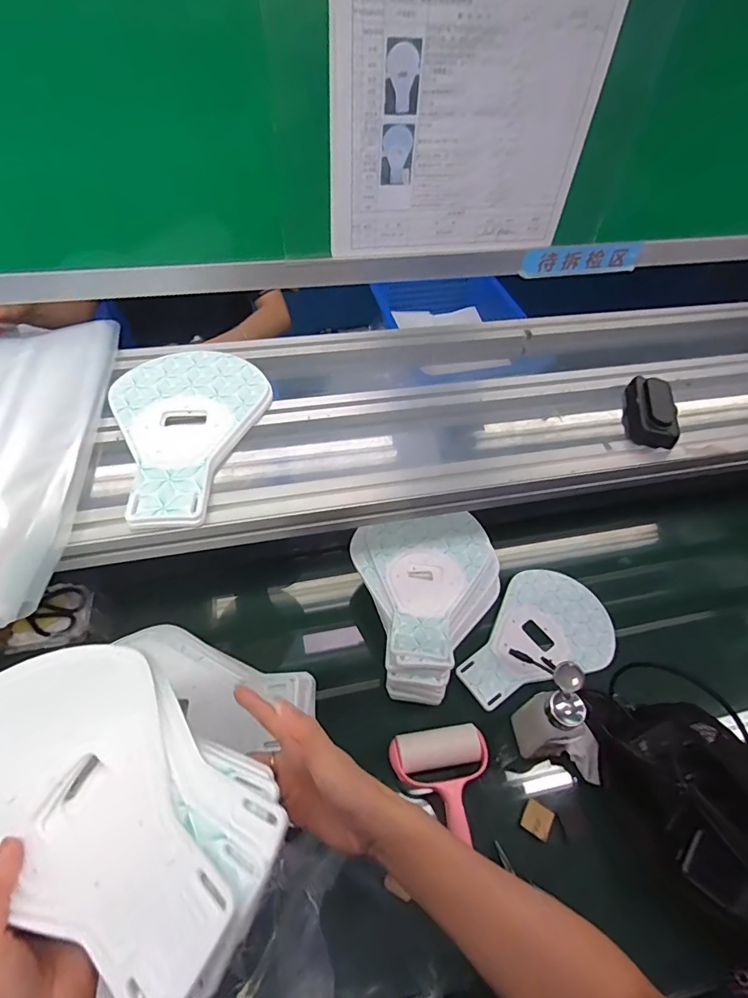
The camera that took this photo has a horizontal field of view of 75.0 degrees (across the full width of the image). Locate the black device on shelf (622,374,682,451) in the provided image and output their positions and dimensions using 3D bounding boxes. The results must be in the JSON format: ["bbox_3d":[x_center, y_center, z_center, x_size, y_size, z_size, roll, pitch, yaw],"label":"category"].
[{"bbox_3d":[0.333,-0.106,0.587,0.048,0.033,0.100,13,52,6],"label":"black device on shelf"}]

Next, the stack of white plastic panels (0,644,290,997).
[{"bbox_3d":[-0.185,0.187,0.317,0.254,0.053,0.161,16,53,9],"label":"stack of white plastic panels"}]

